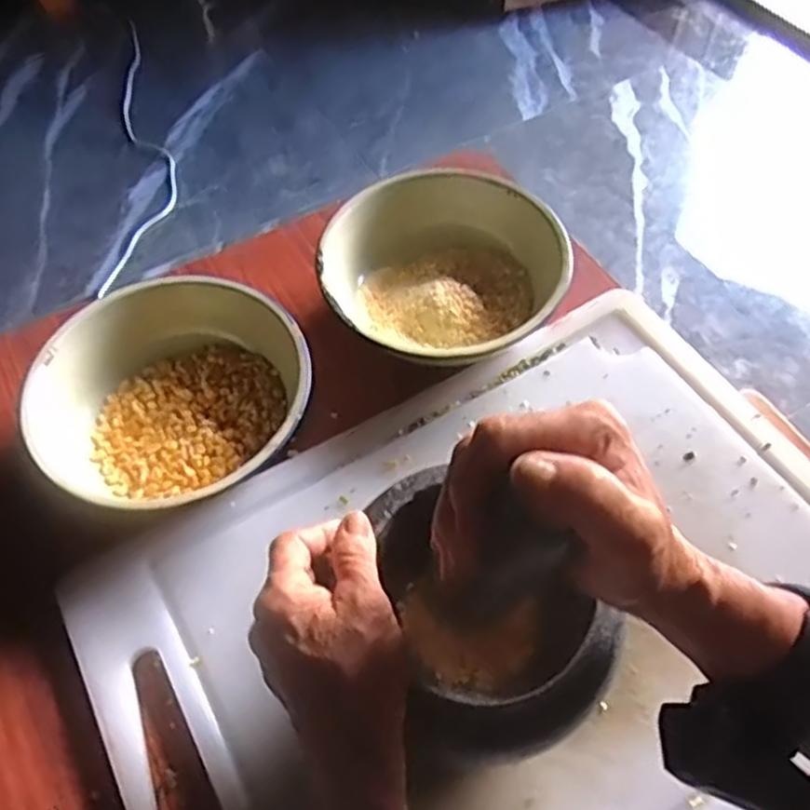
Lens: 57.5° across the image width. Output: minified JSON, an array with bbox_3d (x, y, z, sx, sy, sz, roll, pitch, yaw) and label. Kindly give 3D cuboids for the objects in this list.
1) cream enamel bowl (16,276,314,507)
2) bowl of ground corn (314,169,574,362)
[{"bbox_3d":[-0.163,-0.011,0.526,0.187,0.064,0.155,0,56,1],"label":"cream enamel bowl"},{"bbox_3d":[0.028,-0.099,0.586,0.181,0.073,0.170,0,56,1],"label":"bowl of ground corn"}]

